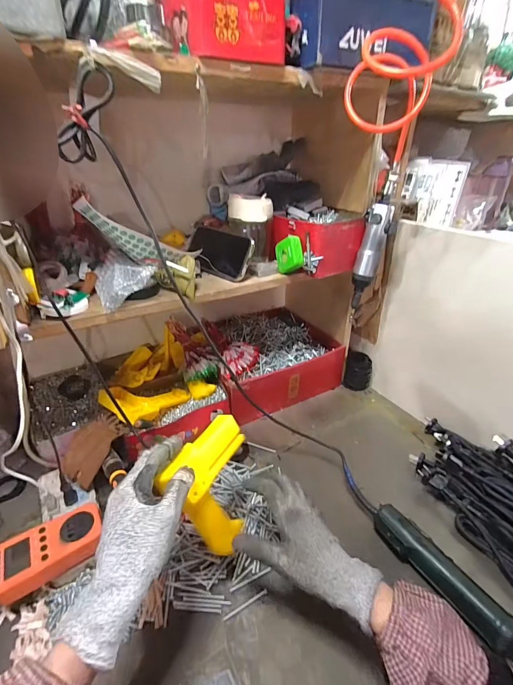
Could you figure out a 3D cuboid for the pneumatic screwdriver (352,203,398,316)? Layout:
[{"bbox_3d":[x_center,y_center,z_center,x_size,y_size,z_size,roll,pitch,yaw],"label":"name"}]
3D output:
[{"bbox_3d":[0.208,-0.150,0.594,0.057,0.176,0.036,8,32,13],"label":"pneumatic screwdriver"}]

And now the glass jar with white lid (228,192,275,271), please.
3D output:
[{"bbox_3d":[-0.009,-0.208,0.607,0.067,0.113,0.067,0,31,0],"label":"glass jar with white lid"}]

